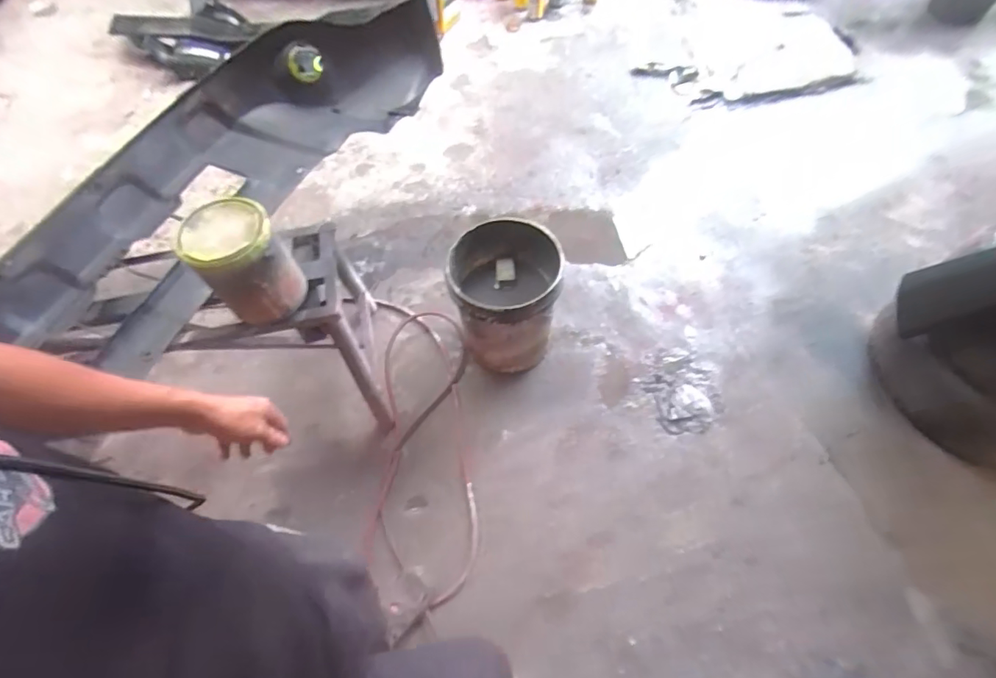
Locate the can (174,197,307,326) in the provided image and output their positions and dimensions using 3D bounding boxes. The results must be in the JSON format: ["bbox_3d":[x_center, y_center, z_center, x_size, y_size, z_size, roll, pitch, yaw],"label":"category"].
[{"bbox_3d":[-0.496,-0.147,0.993,0.168,0.202,0.152,37,66,20],"label":"can"}]

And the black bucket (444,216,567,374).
[{"bbox_3d":[0.026,-0.116,1.419,0.292,0.366,0.333,-4,60,-2],"label":"black bucket"}]

